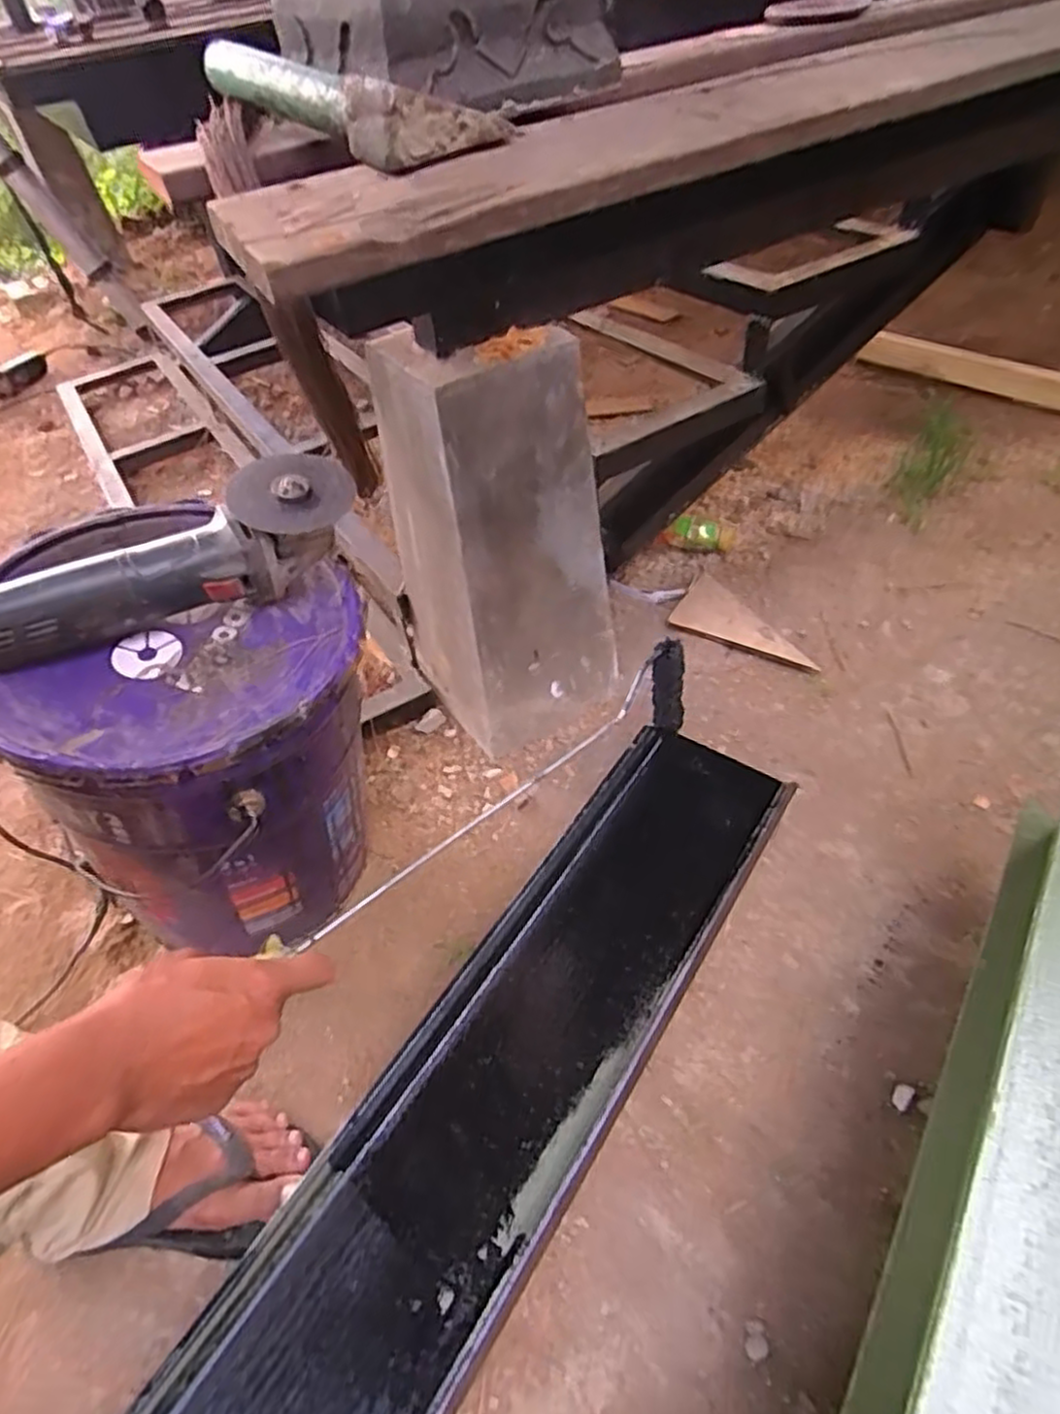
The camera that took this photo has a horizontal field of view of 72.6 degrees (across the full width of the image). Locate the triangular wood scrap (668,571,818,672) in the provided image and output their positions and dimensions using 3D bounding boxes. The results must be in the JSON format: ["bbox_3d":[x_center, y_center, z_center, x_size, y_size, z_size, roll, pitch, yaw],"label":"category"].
[{"bbox_3d":[0.336,-0.130,1.107,0.217,0.019,0.137,21,50,22],"label":"triangular wood scrap"}]

